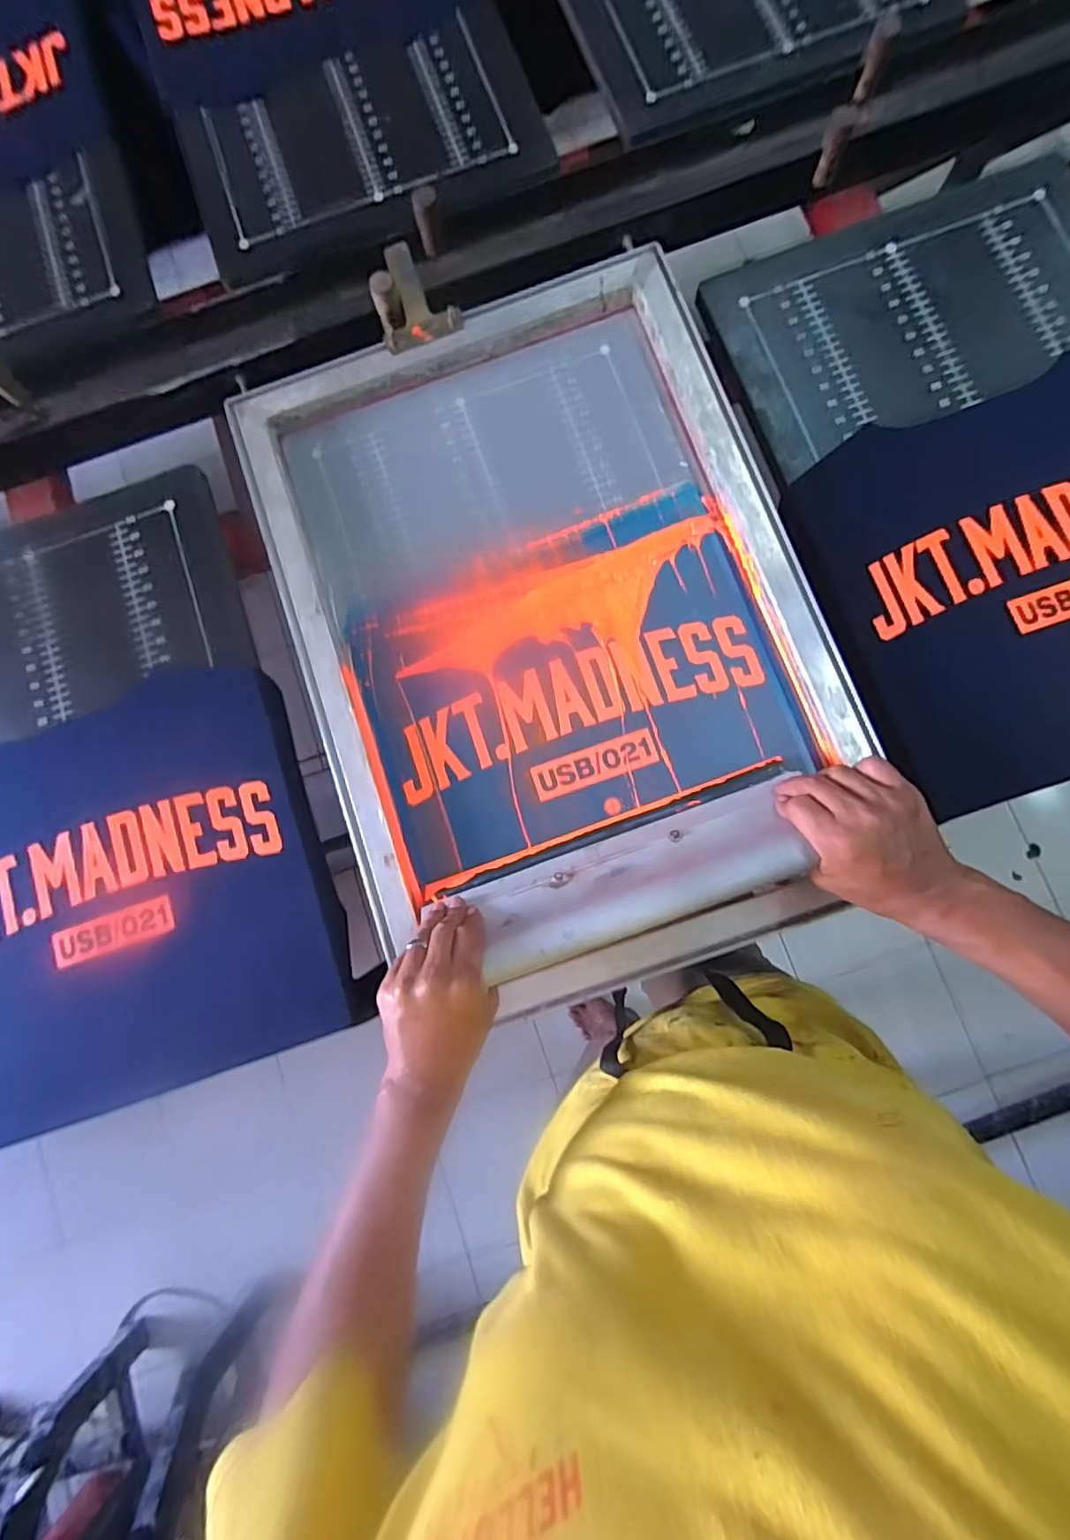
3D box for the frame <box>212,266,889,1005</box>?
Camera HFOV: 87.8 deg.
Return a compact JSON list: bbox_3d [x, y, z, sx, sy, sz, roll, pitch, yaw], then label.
[{"bbox_3d":[0.007,-0.149,0.530,0.452,0.037,0.616,-19,83,1],"label":"frame"}]

